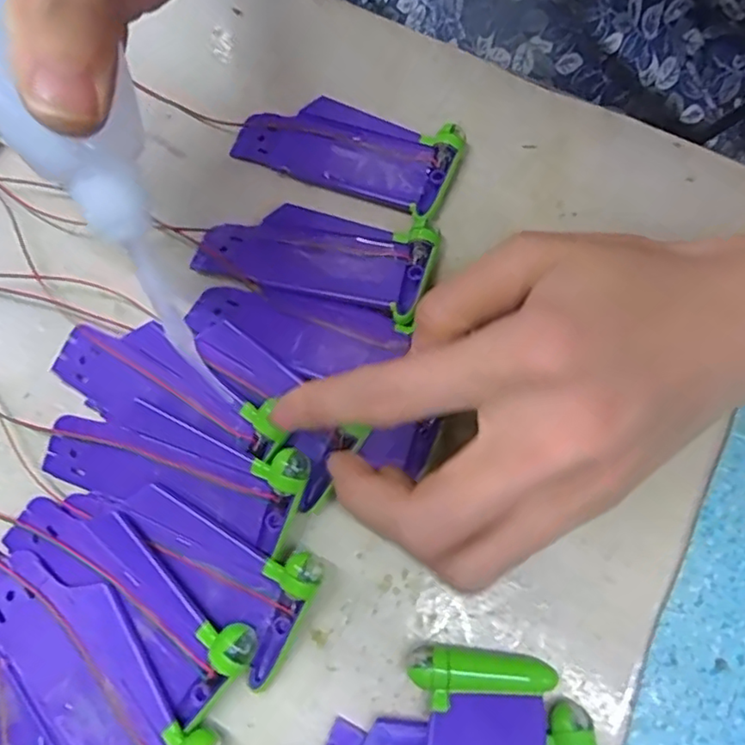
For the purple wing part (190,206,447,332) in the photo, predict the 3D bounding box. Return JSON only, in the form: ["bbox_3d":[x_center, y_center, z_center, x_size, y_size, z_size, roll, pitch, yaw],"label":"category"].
[{"bbox_3d":[-0.022,-0.046,0.232,0.087,0.009,0.040,19,73,7],"label":"purple wing part"}]

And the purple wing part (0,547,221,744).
[{"bbox_3d":[-0.088,0.093,0.187,0.041,0.009,0.088,-37,75,-10],"label":"purple wing part"}]

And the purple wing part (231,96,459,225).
[{"bbox_3d":[-0.010,-0.093,0.247,0.088,0.009,0.038,21,73,8],"label":"purple wing part"}]

